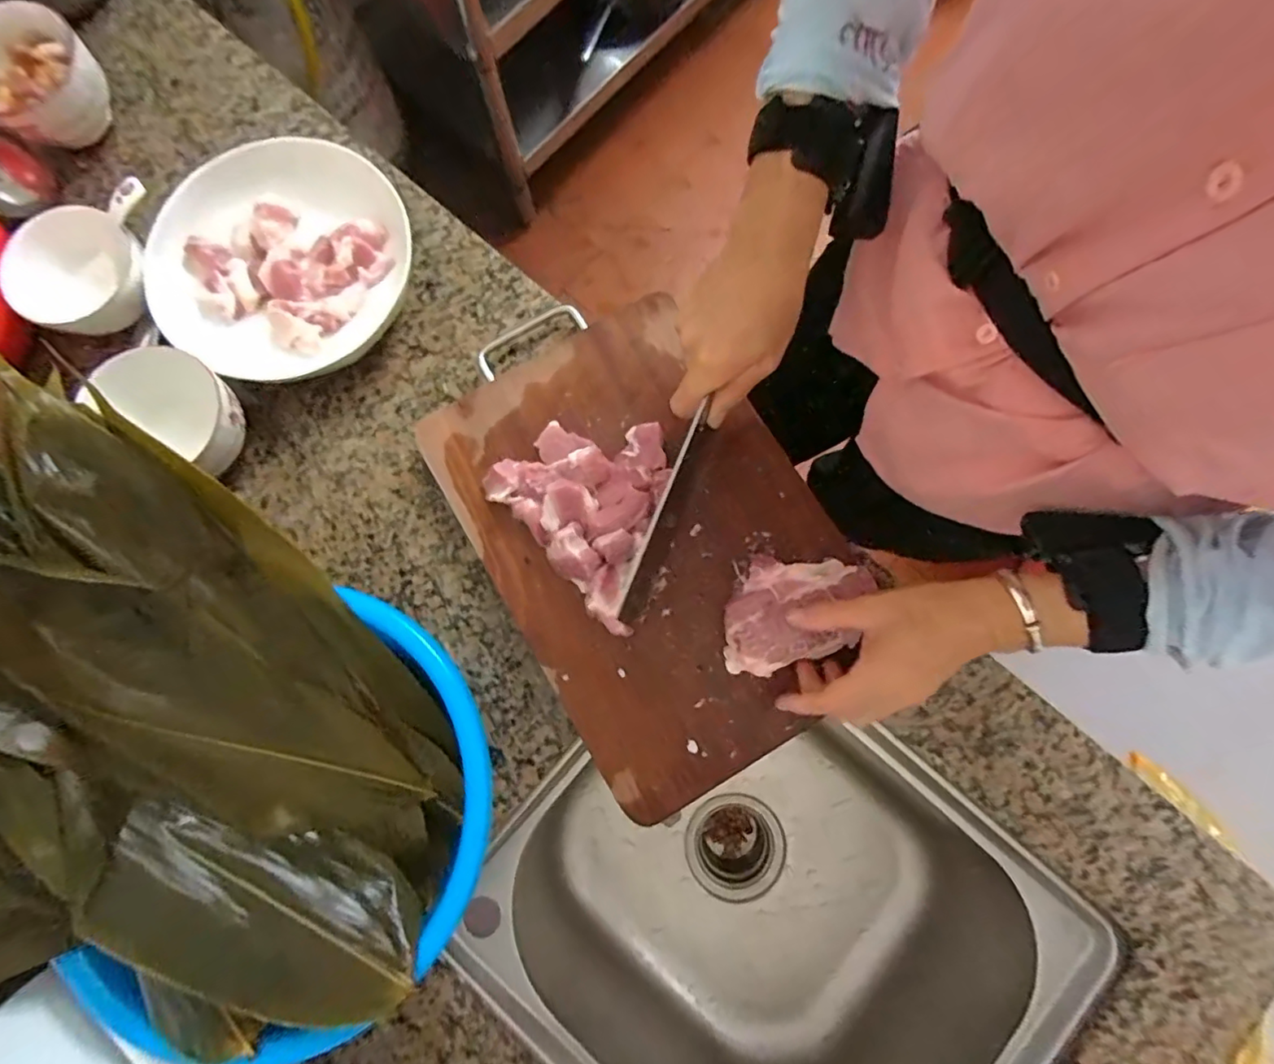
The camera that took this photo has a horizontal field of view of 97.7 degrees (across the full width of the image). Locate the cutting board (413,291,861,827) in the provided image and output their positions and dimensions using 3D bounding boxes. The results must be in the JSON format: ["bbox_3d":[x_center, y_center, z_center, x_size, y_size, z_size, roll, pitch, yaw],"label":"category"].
[{"bbox_3d":[0.009,-0.003,0.460,0.253,0.042,0.379,-31,81,-6],"label":"cutting board"}]

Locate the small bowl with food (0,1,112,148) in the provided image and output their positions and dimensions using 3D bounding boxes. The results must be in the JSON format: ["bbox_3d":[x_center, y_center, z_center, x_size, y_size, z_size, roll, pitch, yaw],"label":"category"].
[{"bbox_3d":[-0.541,-0.406,0.506,0.077,0.076,0.102,34,81,6],"label":"small bowl with food"}]

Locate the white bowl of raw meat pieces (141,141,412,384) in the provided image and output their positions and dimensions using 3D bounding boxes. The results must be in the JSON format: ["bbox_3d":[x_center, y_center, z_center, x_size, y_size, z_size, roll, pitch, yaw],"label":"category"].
[{"bbox_3d":[-0.314,-0.238,0.496,0.199,0.047,0.207,0,79,0],"label":"white bowl of raw meat pieces"}]

